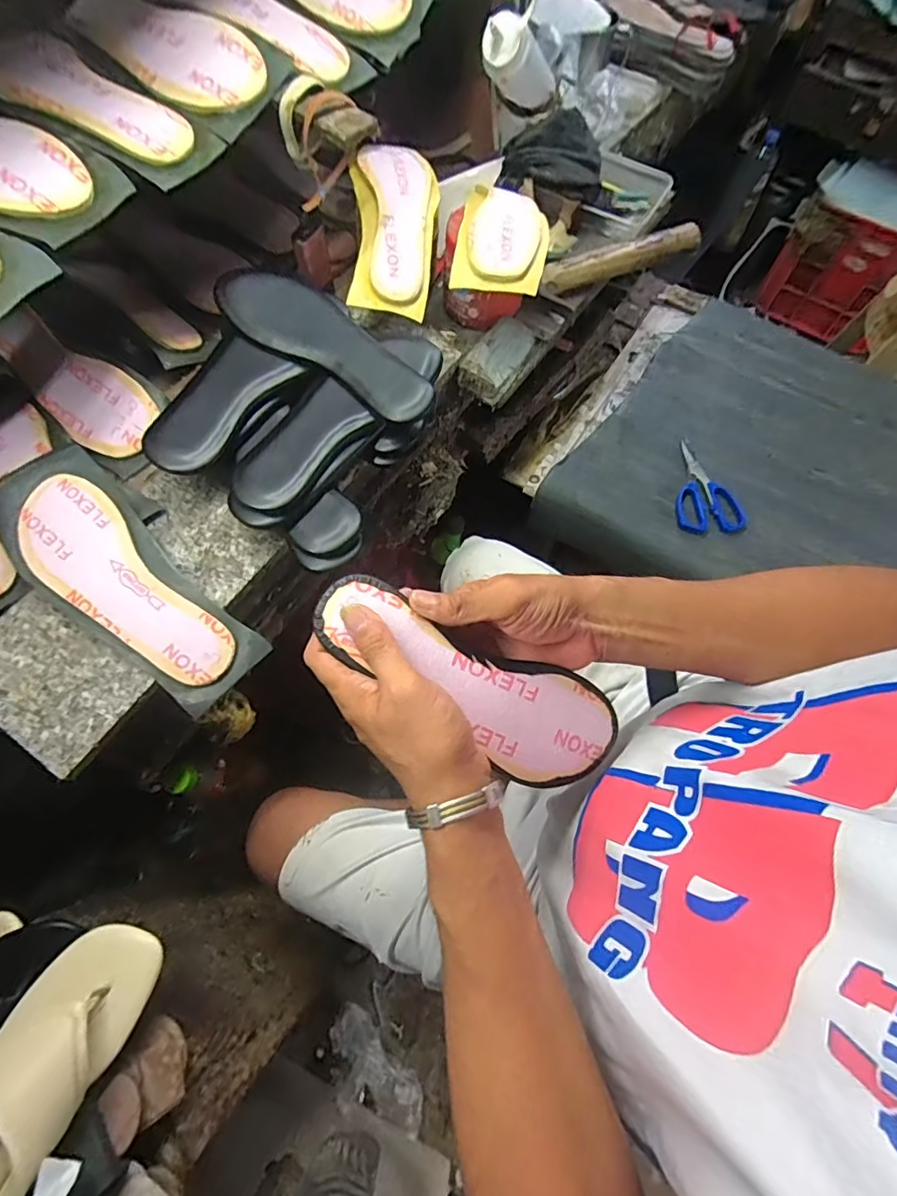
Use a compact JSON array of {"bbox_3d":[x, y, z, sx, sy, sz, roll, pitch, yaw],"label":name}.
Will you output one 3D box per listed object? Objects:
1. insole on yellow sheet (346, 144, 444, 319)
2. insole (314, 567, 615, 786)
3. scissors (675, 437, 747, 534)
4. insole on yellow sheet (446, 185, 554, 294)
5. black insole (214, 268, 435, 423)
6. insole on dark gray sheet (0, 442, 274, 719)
[{"bbox_3d":[-0.059,-0.413,0.578,0.092,0.027,0.210,1,82,-2],"label":"insole on yellow sheet"},{"bbox_3d":[0.018,0.061,0.373,0.236,0.019,0.082,31,67,-11],"label":"insole"},{"bbox_3d":[0.362,-0.161,0.748,0.095,0.017,0.152,-1,66,-3],"label":"scissors"},{"bbox_3d":[0.061,-0.399,0.580,0.096,0.023,0.158,10,66,2],"label":"insole on yellow sheet"},{"bbox_3d":[-0.119,-0.258,0.522,0.241,0.036,0.082,30,68,10],"label":"black insole"},{"bbox_3d":[-0.303,-0.019,0.478,0.290,0.024,0.107,44,71,5],"label":"insole on dark gray sheet"}]

